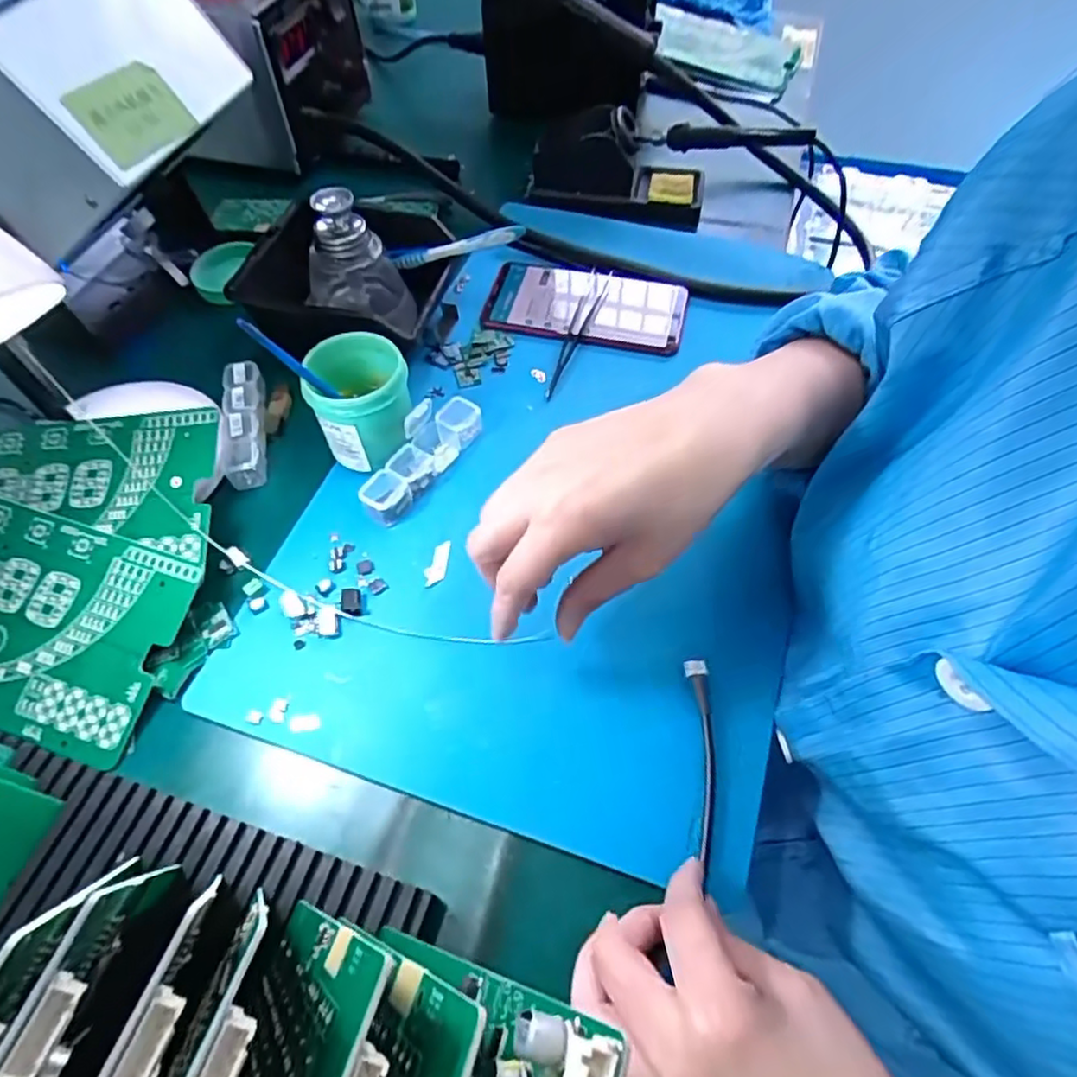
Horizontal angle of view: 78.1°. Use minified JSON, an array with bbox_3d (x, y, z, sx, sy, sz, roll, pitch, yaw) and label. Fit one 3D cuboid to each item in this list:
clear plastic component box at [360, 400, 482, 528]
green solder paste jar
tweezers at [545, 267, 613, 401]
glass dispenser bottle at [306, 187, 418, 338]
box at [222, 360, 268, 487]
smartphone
[{"bbox_3d":[-0.074,-0.056,0.416,0.025,0.040,0.095,29,62,17],"label":"clear plastic component box"},{"bbox_3d":[-0.107,-0.081,0.415,0.056,0.070,0.056,0,58,0],"label":"green solder paste jar"},{"bbox_3d":[0.032,-0.156,0.492,0.016,0.013,0.133,14,59,9],"label":"tweezers"},{"bbox_3d":[-0.126,-0.189,0.467,0.060,0.100,0.046,1,58,1],"label":"glass dispenser bottle"},{"bbox_3d":[-0.197,-0.078,0.448,0.025,0.024,0.091,-11,58,-7],"label":"box"},{"bbox_3d":[0.037,-0.184,0.510,0.149,0.013,0.080,12,58,8],"label":"smartphone"}]

